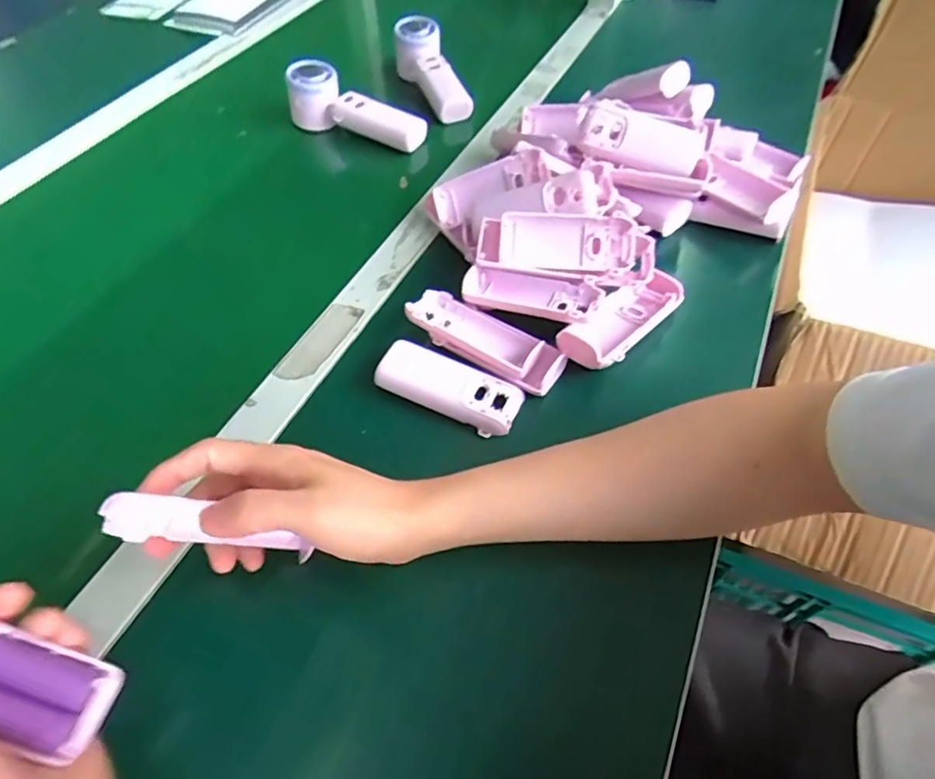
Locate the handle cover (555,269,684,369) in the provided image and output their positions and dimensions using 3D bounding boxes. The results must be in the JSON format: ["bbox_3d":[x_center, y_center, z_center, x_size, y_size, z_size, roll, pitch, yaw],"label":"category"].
[{"bbox_3d":[0.121,-0.055,0.453,0.044,0.033,0.114,36,62,25],"label":"handle cover"}]

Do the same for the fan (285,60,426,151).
[{"bbox_3d":[-0.124,-0.315,0.638,0.159,0.058,0.044,21,57,17],"label":"fan"}]

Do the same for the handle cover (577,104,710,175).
[{"bbox_3d":[0.159,-0.222,0.517,0.114,0.043,0.030,8,52,-13],"label":"handle cover"}]

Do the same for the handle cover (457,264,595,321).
[{"bbox_3d":[0.044,-0.078,0.458,0.109,0.020,0.043,16,55,14],"label":"handle cover"}]

